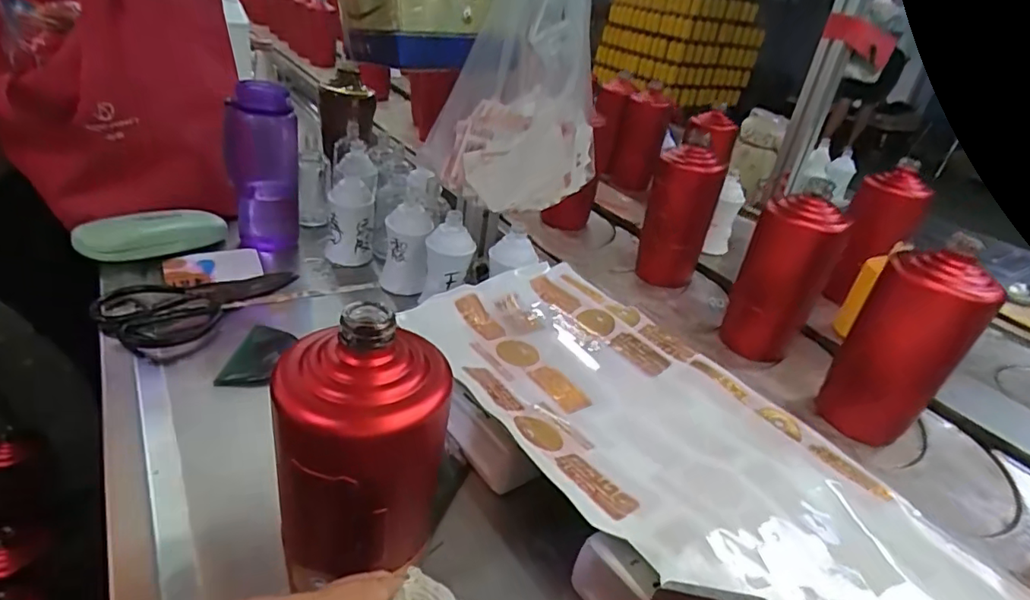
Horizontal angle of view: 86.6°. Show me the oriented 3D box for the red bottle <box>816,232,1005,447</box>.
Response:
[{"bbox_3d":[0.339,0.043,0.484,0.062,0.181,0.065,1,31,-12],"label":"red bottle"}]

